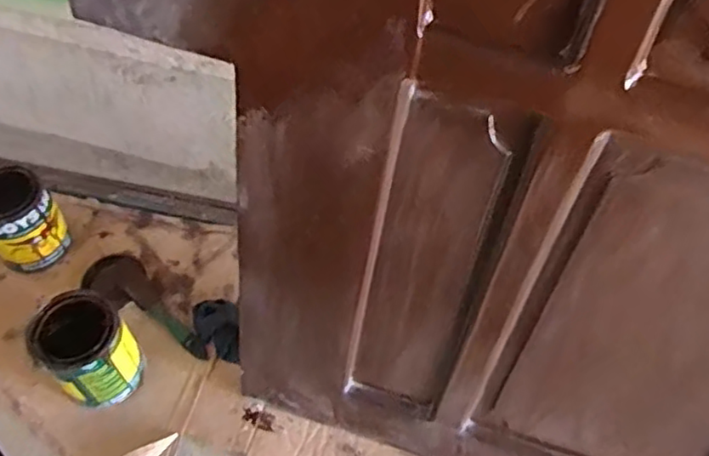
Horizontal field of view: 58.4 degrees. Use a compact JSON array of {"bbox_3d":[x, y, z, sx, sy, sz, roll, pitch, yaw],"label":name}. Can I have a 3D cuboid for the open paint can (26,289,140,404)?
[{"bbox_3d":[-0.338,0.160,0.815,0.111,0.127,0.101,37,62,23],"label":"open paint can"}]

